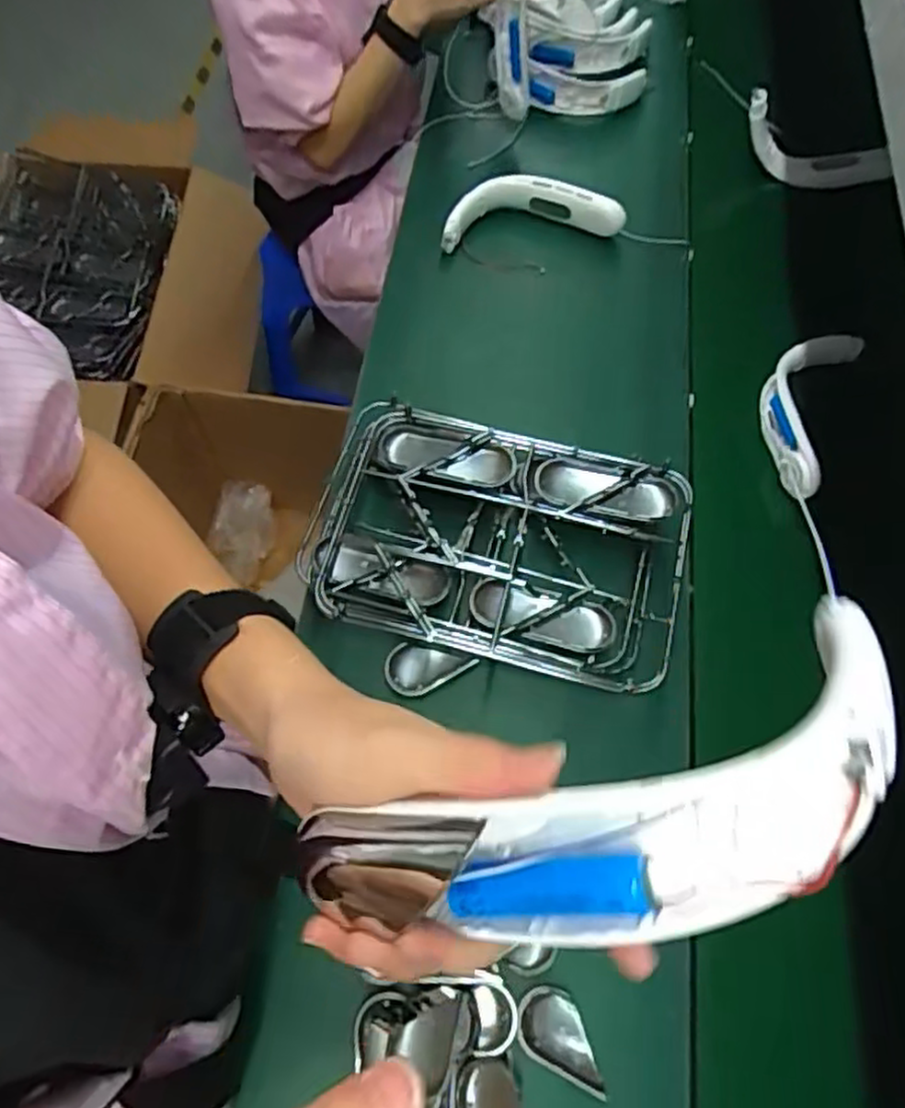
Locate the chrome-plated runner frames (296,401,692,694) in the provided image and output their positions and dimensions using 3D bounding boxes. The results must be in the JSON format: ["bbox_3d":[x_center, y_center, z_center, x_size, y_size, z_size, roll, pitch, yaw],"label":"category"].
[{"bbox_3d":[0.041,-0.010,0.712,0.357,0.067,0.228,15,65,7],"label":"chrome-plated runner frames"}]

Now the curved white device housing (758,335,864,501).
[{"bbox_3d":[0.400,-0.167,0.825,0.083,0.040,0.218,23,66,10],"label":"curved white device housing"}]

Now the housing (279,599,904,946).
[{"bbox_3d":[0.050,0.085,0.240,0.215,0.052,0.079,-19,65,6],"label":"housing"}]

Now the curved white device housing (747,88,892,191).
[{"bbox_3d":[0.476,-0.545,0.969,0.195,0.093,0.069,21,65,-4],"label":"curved white device housing"}]

